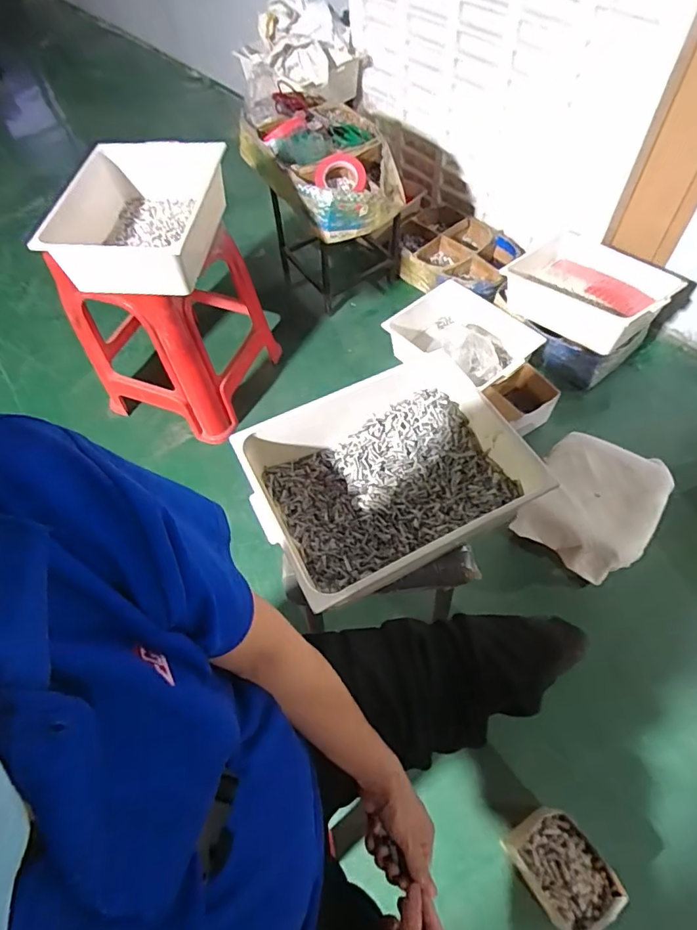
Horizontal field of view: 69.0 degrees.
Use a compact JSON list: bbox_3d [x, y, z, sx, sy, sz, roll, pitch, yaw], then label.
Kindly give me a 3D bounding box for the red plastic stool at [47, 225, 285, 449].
[{"bbox_3d":[-0.444,-0.385,1.332,0.385,0.435,0.414,13,61,11],"label":"red plastic stool"}]

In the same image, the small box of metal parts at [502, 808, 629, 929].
[{"bbox_3d":[0.343,0.659,0.833,0.118,0.117,0.149,-30,62,-14],"label":"small box of metal parts"}]

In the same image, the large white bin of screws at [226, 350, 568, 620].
[{"bbox_3d":[0.056,0.015,0.728,0.360,0.109,0.282,-25,61,-12],"label":"large white bin of screws"}]

